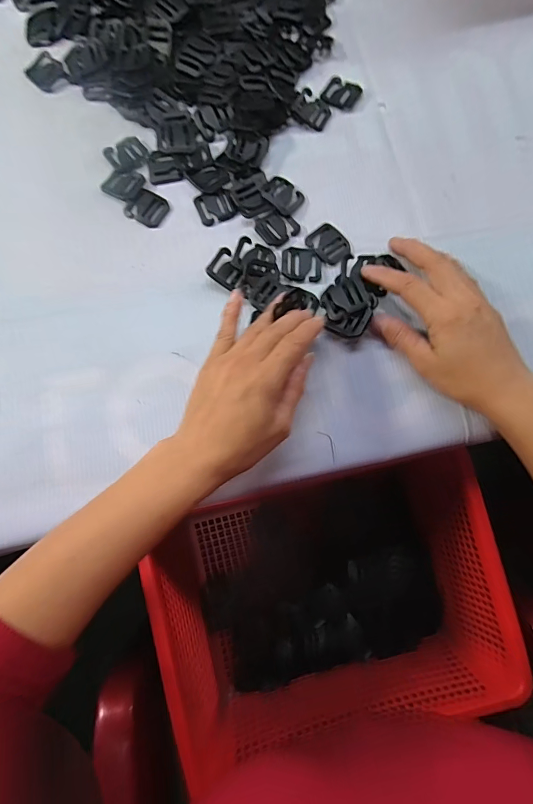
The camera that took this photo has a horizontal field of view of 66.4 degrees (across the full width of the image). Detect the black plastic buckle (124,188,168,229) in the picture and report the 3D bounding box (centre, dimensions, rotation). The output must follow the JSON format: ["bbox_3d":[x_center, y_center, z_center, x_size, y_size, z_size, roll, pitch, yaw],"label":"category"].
[{"bbox_3d":[-0.106,-0.173,0.361,0.035,0.004,0.030,27,79,6],"label":"black plastic buckle"}]

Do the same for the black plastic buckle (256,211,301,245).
[{"bbox_3d":[0.010,-0.154,0.358,0.033,0.004,0.029,-33,79,-7],"label":"black plastic buckle"}]

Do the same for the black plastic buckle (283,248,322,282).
[{"bbox_3d":[0.030,-0.118,0.350,0.033,0.005,0.029,1,77,0],"label":"black plastic buckle"}]

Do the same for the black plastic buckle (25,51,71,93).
[{"bbox_3d":[-0.210,-0.315,0.389,0.037,0.005,0.030,42,81,9],"label":"black plastic buckle"}]

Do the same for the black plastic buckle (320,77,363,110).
[{"bbox_3d":[0.072,-0.295,0.389,0.032,0.004,0.031,31,79,7],"label":"black plastic buckle"}]

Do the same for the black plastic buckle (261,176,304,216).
[{"bbox_3d":[0.014,-0.185,0.362,0.035,0.009,0.029,38,80,8],"label":"black plastic buckle"}]

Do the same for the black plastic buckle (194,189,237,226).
[{"bbox_3d":[-0.045,-0.174,0.361,0.033,0.004,0.028,-20,78,-4],"label":"black plastic buckle"}]

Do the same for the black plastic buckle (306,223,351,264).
[{"bbox_3d":[0.055,-0.138,0.353,0.031,0.004,0.035,-44,81,-9],"label":"black plastic buckle"}]

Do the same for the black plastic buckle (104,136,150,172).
[{"bbox_3d":[-0.127,-0.227,0.372,0.035,0.004,0.032,-31,79,-6],"label":"black plastic buckle"}]

